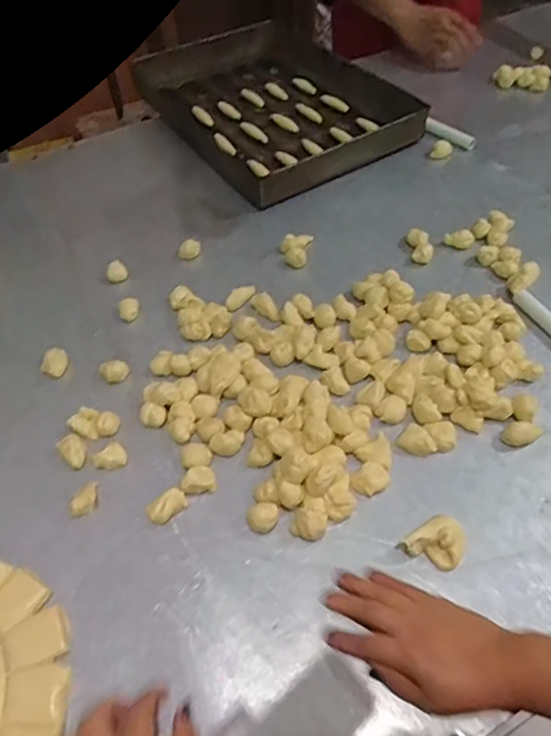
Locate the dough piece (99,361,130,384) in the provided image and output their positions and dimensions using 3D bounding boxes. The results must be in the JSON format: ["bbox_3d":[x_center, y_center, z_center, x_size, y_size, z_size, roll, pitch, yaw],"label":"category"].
[{"bbox_3d":[-0.196,0.004,0.632,0.032,0.021,0.025,-26,55,-15],"label":"dough piece"}]

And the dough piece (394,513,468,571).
[{"bbox_3d":[0.155,0.164,0.490,0.062,0.020,0.047,-36,58,-22],"label":"dough piece"}]

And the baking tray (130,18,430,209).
[{"bbox_3d":[-0.025,-0.543,1.021,0.402,0.064,0.630,-25,54,-15],"label":"baking tray"}]

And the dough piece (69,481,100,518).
[{"bbox_3d":[-0.196,0.134,0.536,0.021,0.018,0.037,6,53,9],"label":"dough piece"}]

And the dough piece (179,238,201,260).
[{"bbox_3d":[-0.129,-0.177,0.772,0.033,0.026,0.020,-15,53,-8],"label":"dough piece"}]

